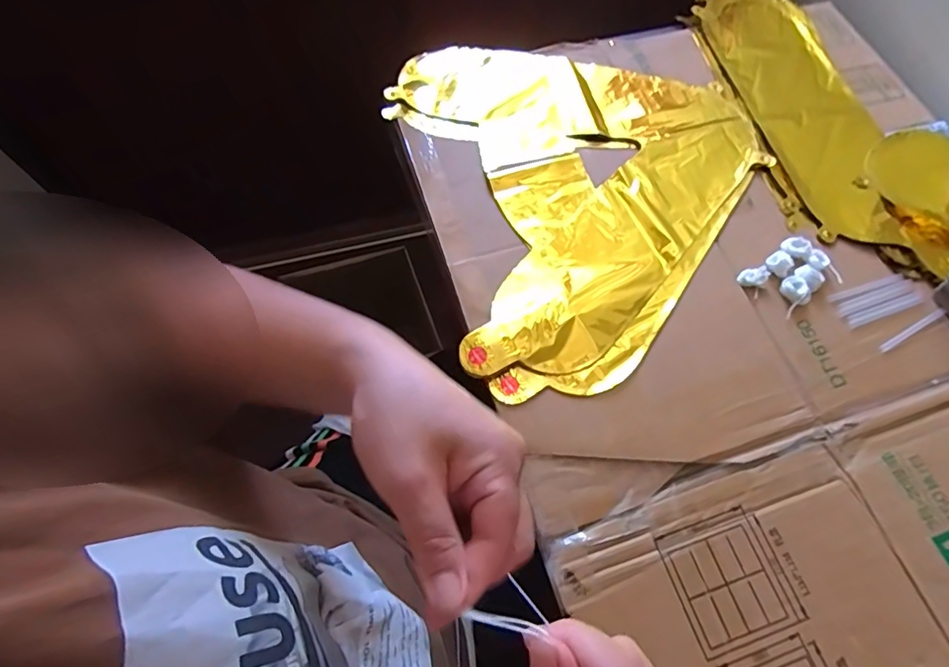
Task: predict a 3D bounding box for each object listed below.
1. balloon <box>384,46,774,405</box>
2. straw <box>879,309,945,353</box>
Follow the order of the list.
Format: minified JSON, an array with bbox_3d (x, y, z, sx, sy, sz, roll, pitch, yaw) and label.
[{"bbox_3d":[0.117,-0.162,0.505,0.341,0.011,0.407,-14,68,-8],"label":"balloon"},{"bbox_3d":[0.385,-0.003,0.452,0.078,0.004,0.007,-26,70,-12],"label":"straw"}]

